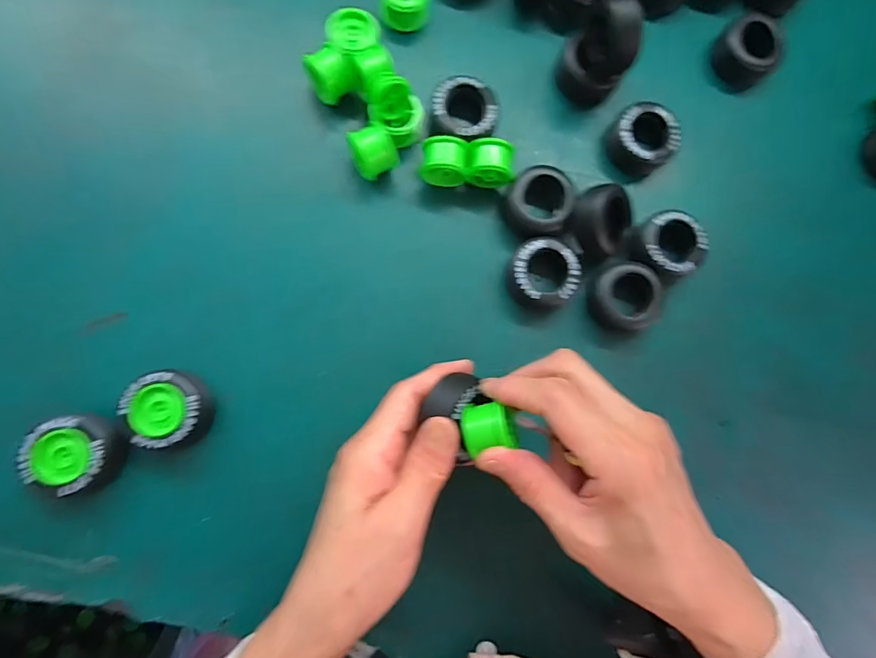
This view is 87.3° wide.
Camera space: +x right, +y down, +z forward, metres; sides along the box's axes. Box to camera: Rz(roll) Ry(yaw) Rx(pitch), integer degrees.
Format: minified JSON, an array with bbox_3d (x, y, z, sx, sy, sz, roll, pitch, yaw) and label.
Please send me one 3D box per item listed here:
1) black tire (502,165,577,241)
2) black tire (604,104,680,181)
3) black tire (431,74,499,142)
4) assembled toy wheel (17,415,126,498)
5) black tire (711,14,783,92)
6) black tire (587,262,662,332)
[{"bbox_3d":[0.071,-0.089,0.331,0.046,0.026,0.048,1,84,-5],"label":"black tire"},{"bbox_3d":[0.154,-0.143,0.345,0.042,0.026,0.046,-36,88,-8],"label":"black tire"},{"bbox_3d":[0.018,-0.153,0.334,0.046,0.029,0.046,5,83,-5],"label":"black tire"},{"bbox_3d":[-0.215,0.075,0.277,0.050,0.023,0.043,-7,85,-6],"label":"assembled toy wheel"},{"bbox_3d":[0.243,-0.218,0.362,0.044,0.027,0.046,1,84,-5],"label":"black tire"},{"bbox_3d":[0.134,-0.022,0.330,0.045,0.020,0.047,1,84,-5],"label":"black tire"}]

